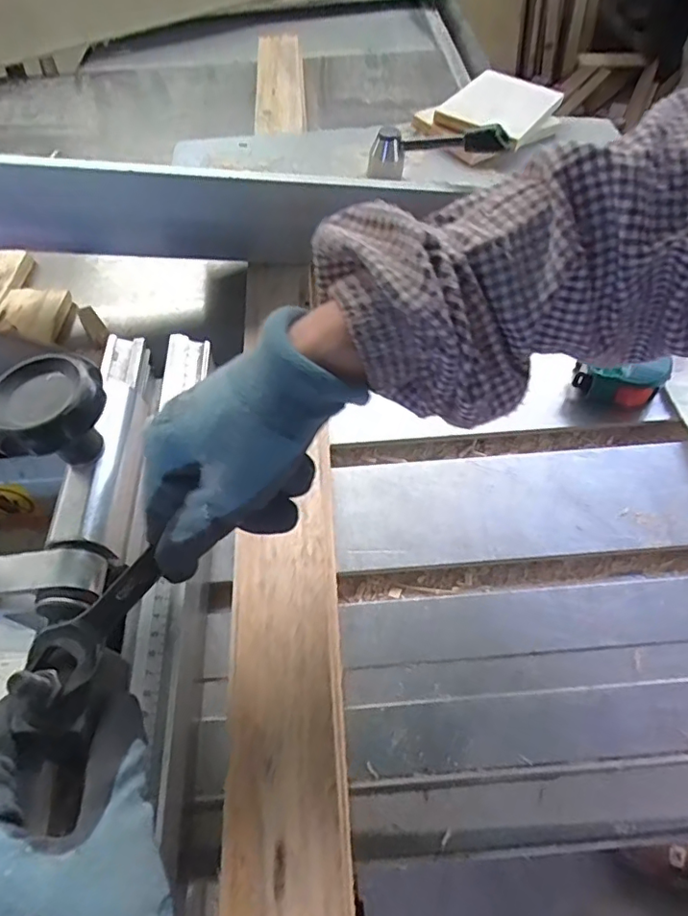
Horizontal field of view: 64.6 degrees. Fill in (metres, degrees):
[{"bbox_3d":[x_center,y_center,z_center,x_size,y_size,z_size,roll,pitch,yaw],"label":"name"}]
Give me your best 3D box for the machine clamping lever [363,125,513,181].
[{"bbox_3d":[0.087,-0.281,0.491,0.124,0.051,0.034,12,57,9],"label":"machine clamping lever"}]

